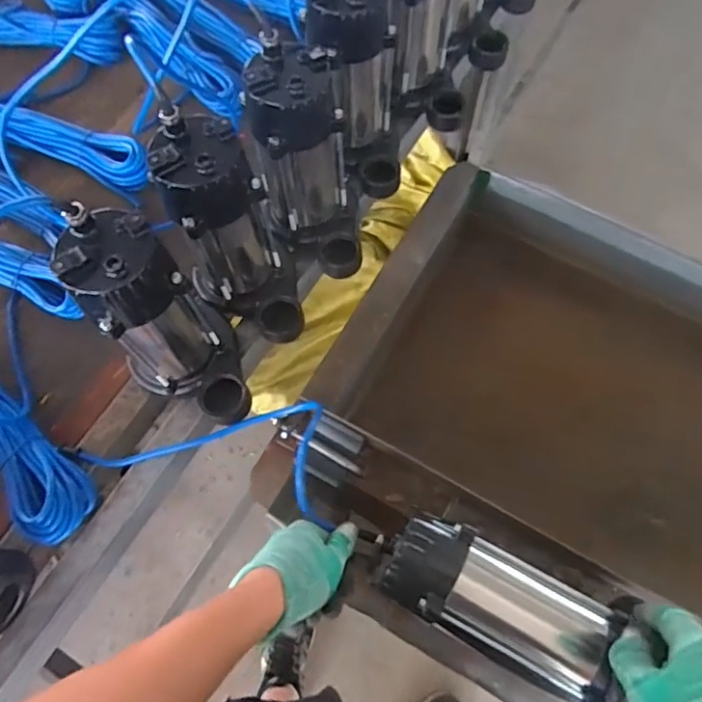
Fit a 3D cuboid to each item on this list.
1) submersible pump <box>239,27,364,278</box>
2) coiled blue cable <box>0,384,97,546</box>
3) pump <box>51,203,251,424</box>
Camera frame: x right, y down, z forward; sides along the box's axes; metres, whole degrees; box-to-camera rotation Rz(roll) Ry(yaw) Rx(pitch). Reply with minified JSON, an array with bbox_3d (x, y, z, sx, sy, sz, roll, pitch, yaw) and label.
[{"bbox_3d":[-0.039,-0.207,0.638,0.139,0.226,0.104,30,70,12],"label":"submersible pump"},{"bbox_3d":[-0.416,0.070,0.622,0.343,0.081,0.075,39,72,15],"label":"coiled blue cable"},{"bbox_3d":[-0.180,-0.015,0.565,0.114,0.243,0.143,-33,71,-13],"label":"pump"}]

